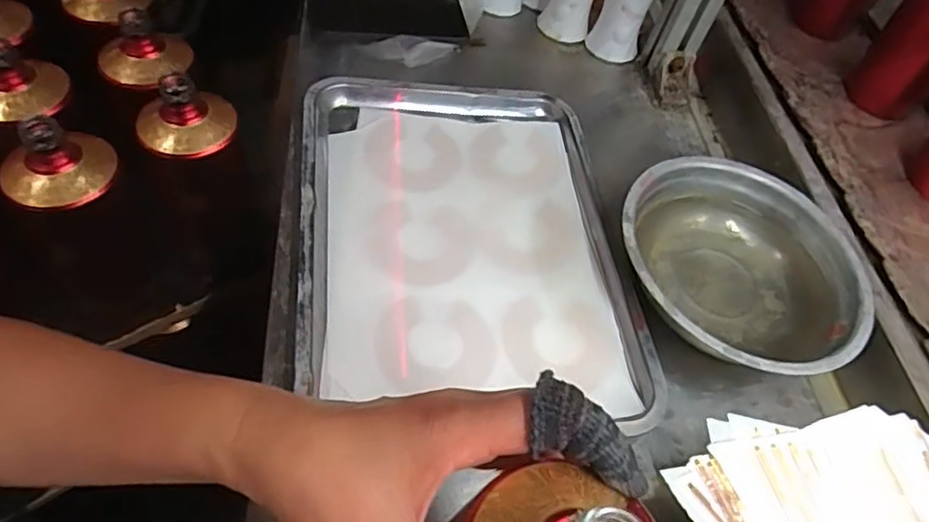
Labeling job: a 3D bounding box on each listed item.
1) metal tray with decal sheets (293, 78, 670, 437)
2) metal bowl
[{"bbox_3d":[-0.001,-0.029,0.492,0.249,0.027,0.318,-1,54,-11],"label":"metal tray with decal sheets"},{"bbox_3d":[0.223,-0.002,0.487,0.189,0.062,0.197,-1,56,1],"label":"metal bowl"}]

